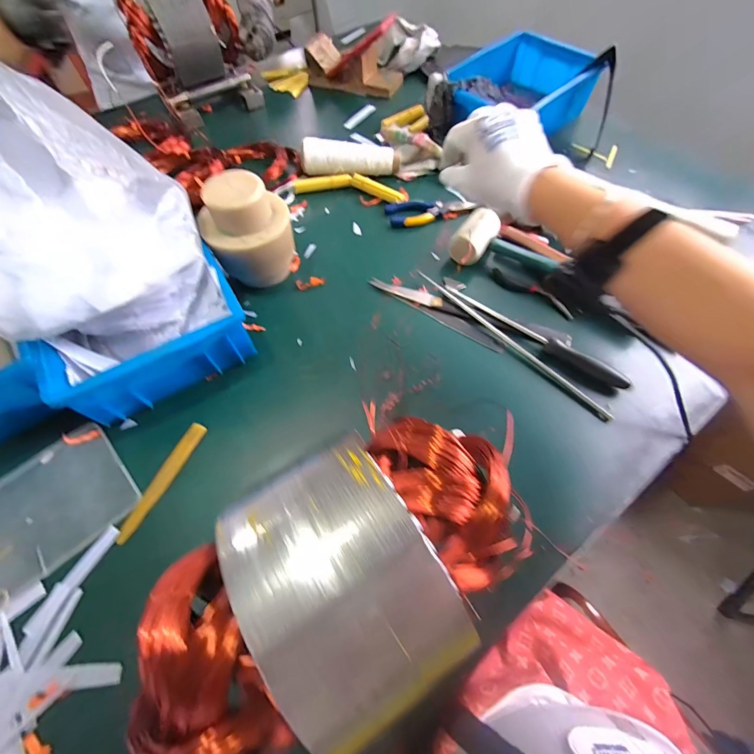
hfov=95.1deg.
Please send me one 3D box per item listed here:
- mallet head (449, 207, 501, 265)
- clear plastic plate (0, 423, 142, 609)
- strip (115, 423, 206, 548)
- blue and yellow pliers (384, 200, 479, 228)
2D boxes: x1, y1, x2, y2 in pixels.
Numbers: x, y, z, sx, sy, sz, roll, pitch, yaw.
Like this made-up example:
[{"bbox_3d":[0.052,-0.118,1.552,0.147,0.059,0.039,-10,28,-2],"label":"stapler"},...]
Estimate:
[{"bbox_3d":[0.141,-0.197,0.498,0.052,0.056,0.074,31,66,16],"label":"mallet head"},{"bbox_3d":[-0.345,0.140,0.345,0.174,0.009,0.123,-38,70,-22],"label":"clear plastic plate"},{"bbox_3d":[-0.225,0.107,0.365,0.018,0.009,0.128,21,63,12],"label":"strip"},{"bbox_3d":[0.089,-0.267,0.559,0.147,0.015,0.050,-2,61,0],"label":"blue and yellow pliers"}]

